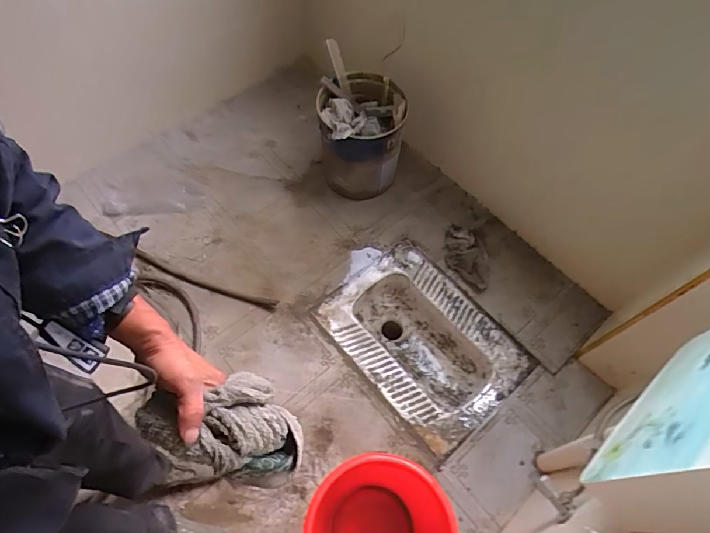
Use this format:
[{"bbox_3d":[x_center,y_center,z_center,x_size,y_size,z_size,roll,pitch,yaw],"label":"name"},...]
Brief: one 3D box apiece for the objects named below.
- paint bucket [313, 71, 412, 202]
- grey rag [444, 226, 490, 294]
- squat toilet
[{"bbox_3d":[0.015,-0.433,1.491,0.271,0.333,0.289,1,65,-3],"label":"paint bucket"},{"bbox_3d":[0.372,-0.033,1.460,0.140,0.051,0.232,4,60,-1],"label":"grey rag"},{"bbox_3d":[0.193,0.238,1.404,0.424,0.174,0.588,-37,72,-18],"label":"squat toilet"}]

